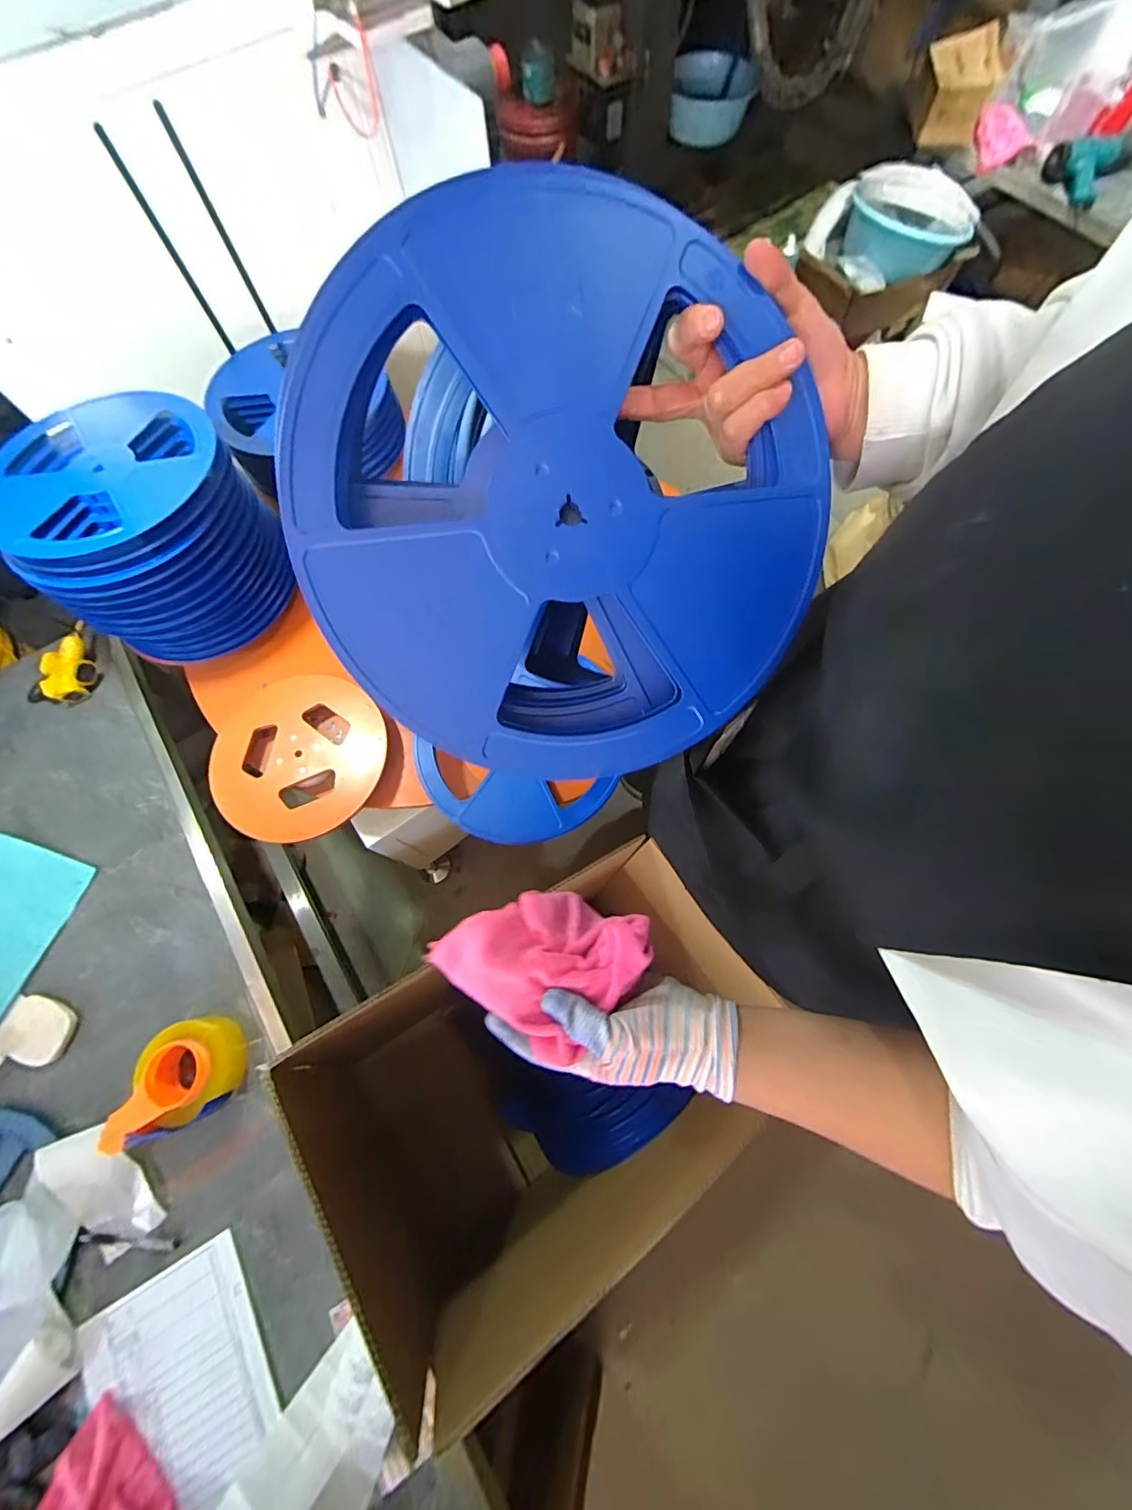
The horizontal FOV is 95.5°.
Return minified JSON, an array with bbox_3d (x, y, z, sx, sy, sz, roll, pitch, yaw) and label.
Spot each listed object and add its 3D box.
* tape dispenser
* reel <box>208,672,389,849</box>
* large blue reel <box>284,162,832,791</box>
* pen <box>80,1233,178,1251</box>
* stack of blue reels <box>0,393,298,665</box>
[{"bbox_3d":[-0.550,0.451,0.720,0.166,0.065,0.134,-19,72,-5],"label":"tape dispenser"},{"bbox_3d":[-0.421,-0.002,0.810,0.256,0.022,0.267,0,71,1],"label":"reel"},{"bbox_3d":[-0.003,-0.149,0.325,0.304,0.041,0.310,-2,104,-7],"label":"large blue reel"},{"bbox_3d":[-0.584,0.650,0.687,0.132,0.007,0.014,4,71,2],"label":"pen"},{"bbox_3d":[-0.641,-0.358,0.812,0.307,0.227,0.321,-34,73,-10],"label":"stack of blue reels"}]

